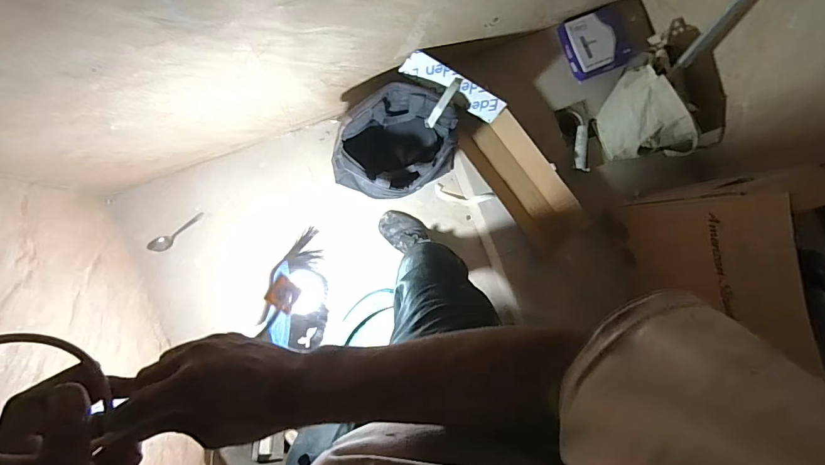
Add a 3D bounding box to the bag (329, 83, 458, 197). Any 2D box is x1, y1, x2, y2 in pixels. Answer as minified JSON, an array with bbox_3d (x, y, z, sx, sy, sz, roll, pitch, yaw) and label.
[{"bbox_3d":[-0.043,-0.229,1.172,0.316,0.233,0.263,-43,94,-8],"label":"bag"}]

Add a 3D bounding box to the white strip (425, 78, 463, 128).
[{"bbox_3d":[0.082,-0.343,1.095,0.023,0.052,0.148,33,105,-6],"label":"white strip"}]

